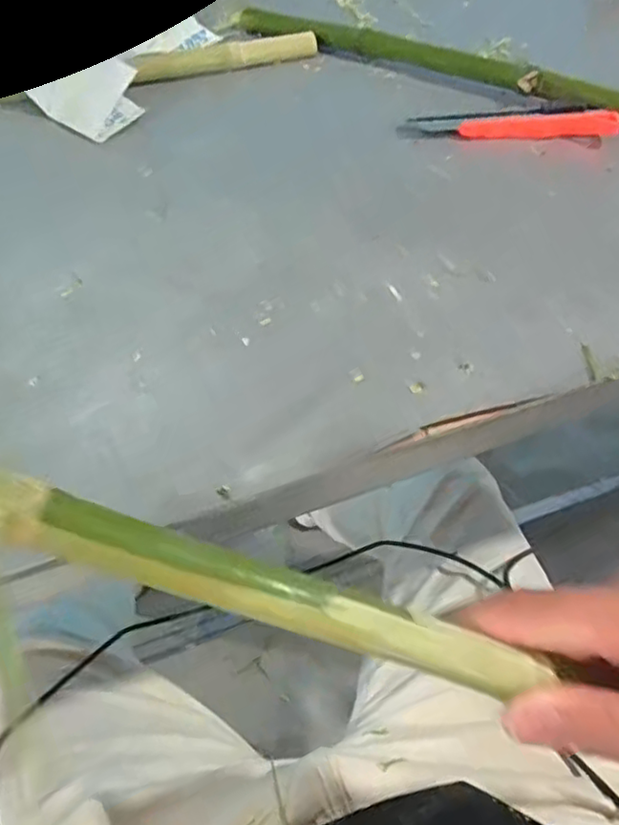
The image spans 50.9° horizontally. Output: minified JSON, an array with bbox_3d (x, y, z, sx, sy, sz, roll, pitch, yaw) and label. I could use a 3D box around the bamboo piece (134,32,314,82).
[{"bbox_3d":[-0.073,-0.311,0.570,0.159,0.023,0.025,-16,51,-9],"label":"bamboo piece"}]

